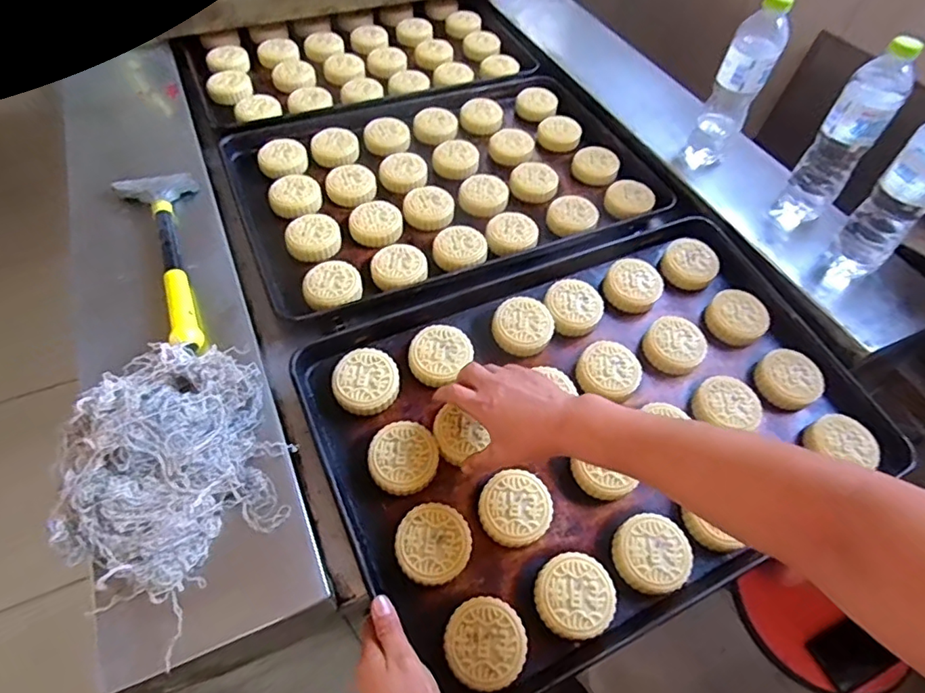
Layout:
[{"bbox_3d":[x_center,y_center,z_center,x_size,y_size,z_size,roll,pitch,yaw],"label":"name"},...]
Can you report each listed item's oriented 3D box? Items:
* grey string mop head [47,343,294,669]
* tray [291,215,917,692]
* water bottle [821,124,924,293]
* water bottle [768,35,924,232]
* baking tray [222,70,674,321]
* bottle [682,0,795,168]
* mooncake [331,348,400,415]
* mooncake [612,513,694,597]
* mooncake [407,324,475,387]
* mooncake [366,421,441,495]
[{"bbox_3d":[-0.259,0.094,0.487,0.162,0.066,0.235,-15,55,-12],"label":"grey string mop head"},{"bbox_3d":[0.152,0.068,0.609,0.585,0.070,0.403,-21,57,-16],"label":"tray"},{"bbox_3d":[0.503,-0.161,0.620,0.065,0.236,0.057,22,56,14],"label":"water bottle"},{"bbox_3d":[0.482,-0.257,0.689,0.065,0.230,0.067,31,59,20],"label":"water bottle"},{"bbox_3d":[-0.030,-0.262,0.829,0.595,0.040,0.421,-20,57,-16],"label":"baking tray"},{"bbox_3d":[0.385,-0.360,0.768,0.067,0.245,0.062,28,58,18],"label":"bottle"},{"bbox_3d":[-0.106,0.039,0.594,0.070,0.029,0.066,1,54,-1],"label":"mooncake"},{"bbox_3d":[0.187,0.203,0.530,0.069,0.024,0.070,1,54,-1],"label":"mooncake"},{"bbox_3d":[-0.026,0.009,0.620,0.065,0.026,0.072,37,61,23],"label":"mooncake"},{"bbox_3d":[-0.060,0.112,0.550,0.070,0.022,0.069,9,54,5],"label":"mooncake"}]

